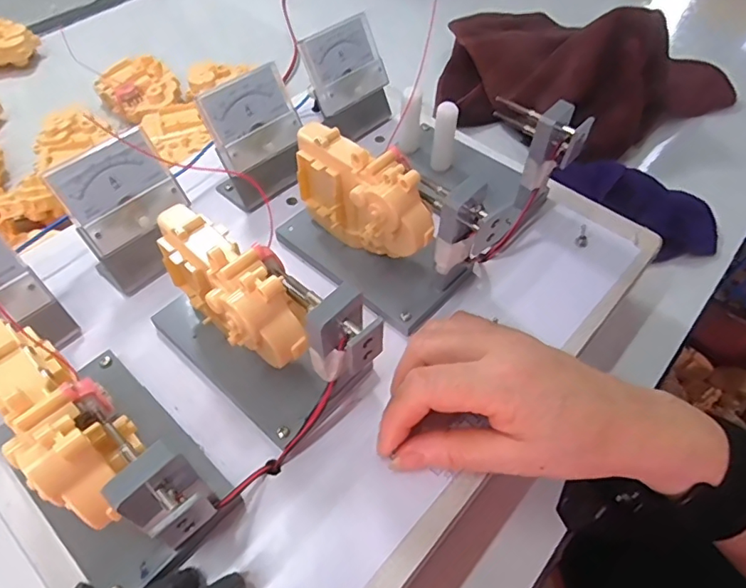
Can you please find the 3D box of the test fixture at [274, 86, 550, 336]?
[{"bbox_3d":[0.036,-0.074,0.345,0.134,0.073,0.167,37,62,23],"label":"test fixture"}]

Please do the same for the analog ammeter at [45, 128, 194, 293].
[{"bbox_3d":[-0.150,-0.050,0.323,0.041,0.076,0.067,35,61,22],"label":"analog ammeter"}]

